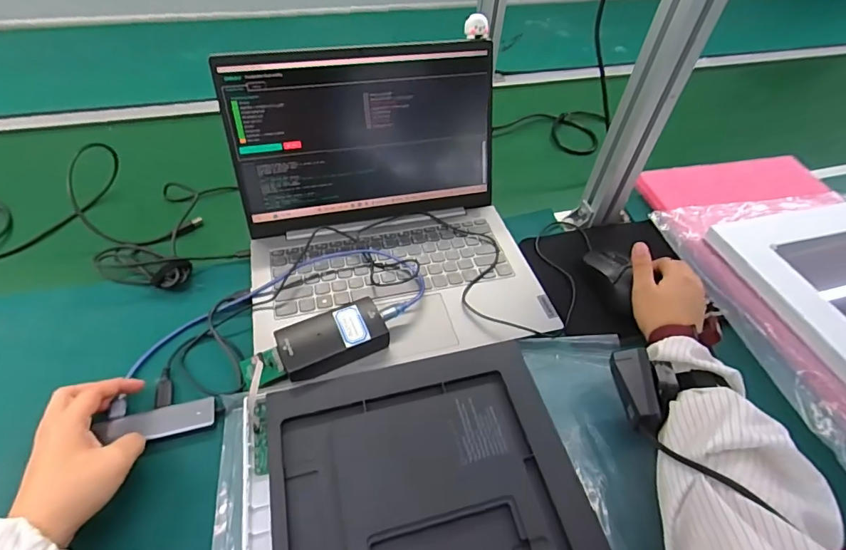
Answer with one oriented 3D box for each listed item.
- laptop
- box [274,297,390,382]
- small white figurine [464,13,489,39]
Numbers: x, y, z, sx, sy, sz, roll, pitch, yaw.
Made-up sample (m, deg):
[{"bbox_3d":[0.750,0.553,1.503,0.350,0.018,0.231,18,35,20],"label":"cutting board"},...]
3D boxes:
[{"bbox_3d":[-0.038,-0.086,0.479,0.318,0.177,0.300,-9,50,-11],"label":"laptop"},{"bbox_3d":[-0.087,0.065,0.440,0.101,0.027,0.053,-19,53,-19],"label":"box"},{"bbox_3d":[0.065,-0.298,0.534,0.028,0.021,0.022,3,49,0],"label":"small white figurine"}]

